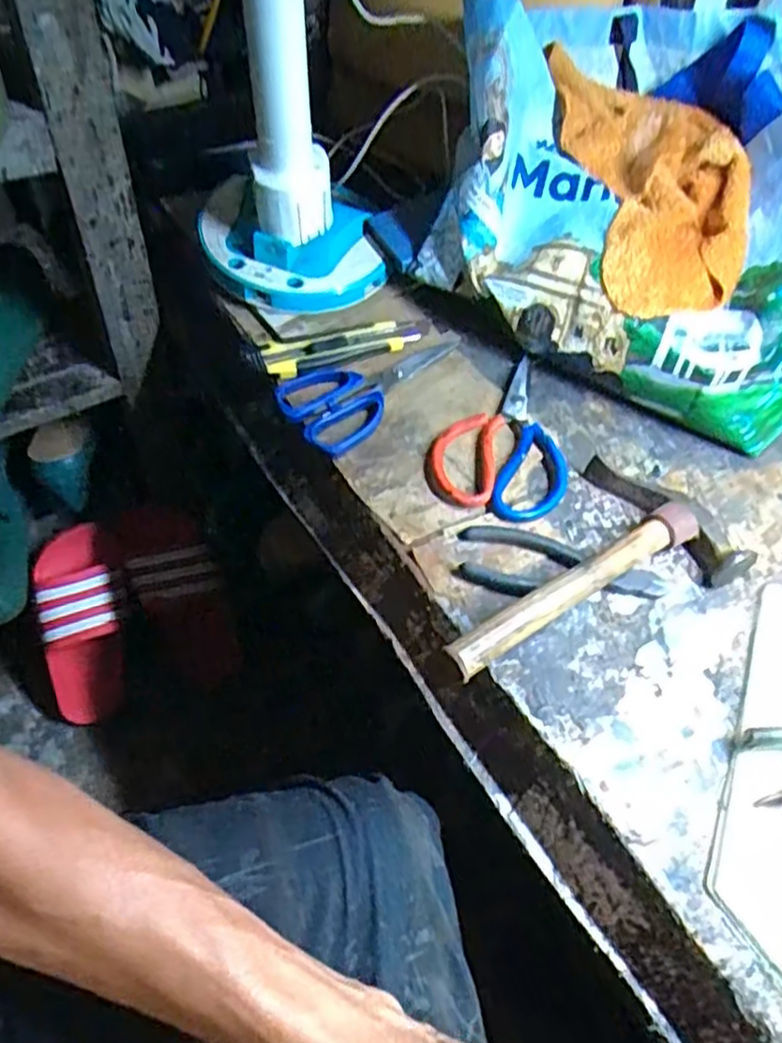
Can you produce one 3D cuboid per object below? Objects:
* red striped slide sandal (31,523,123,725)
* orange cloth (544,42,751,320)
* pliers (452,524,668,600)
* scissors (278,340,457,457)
[{"bbox_3d":[-0.388,0.139,0.913,0.096,0.266,0.073,-2,15,-6],"label":"red striped slide sandal"},{"bbox_3d":[0.223,-0.283,0.595,0.135,0.028,0.231,-11,74,-2],"label":"orange cloth"},{"bbox_3d":[0.126,0.033,0.527,0.153,0.008,0.058,8,56,1],"label":"pliers"},{"bbox_3d":[-0.013,-0.126,0.613,0.179,0.011,0.083,-37,67,-25],"label":"scissors"}]

